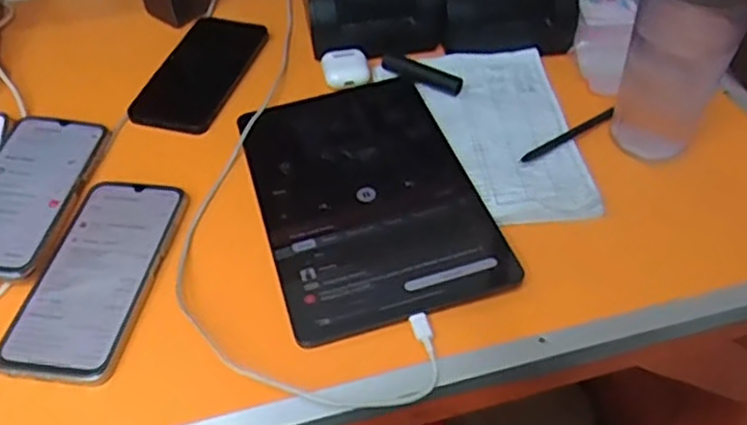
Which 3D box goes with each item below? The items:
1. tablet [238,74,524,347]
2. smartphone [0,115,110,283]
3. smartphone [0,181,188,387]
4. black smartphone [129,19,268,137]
[{"bbox_3d":[-0.007,-0.024,0.542,0.164,0.010,0.254,-14,48,-10],"label":"tablet"},{"bbox_3d":[-0.280,-0.019,0.540,0.084,0.013,0.171,1,48,3],"label":"smartphone"},{"bbox_3d":[-0.199,0.041,0.490,0.083,0.006,0.173,4,48,6],"label":"smartphone"},{"bbox_3d":[-0.164,-0.141,0.658,0.080,0.011,0.171,9,49,10],"label":"black smartphone"}]

